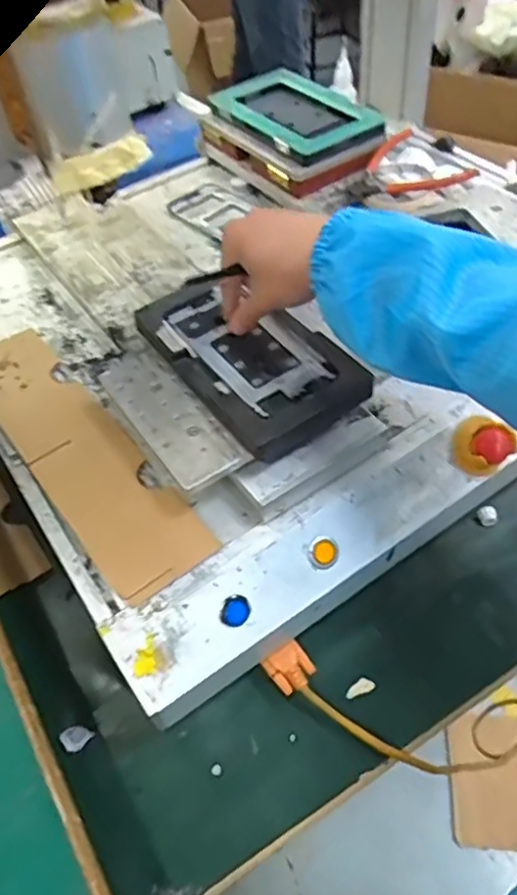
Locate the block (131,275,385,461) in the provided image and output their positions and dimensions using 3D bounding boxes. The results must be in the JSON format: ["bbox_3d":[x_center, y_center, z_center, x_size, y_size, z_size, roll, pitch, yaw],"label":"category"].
[{"bbox_3d":[-0.009,-0.078,0.516,0.108,0.025,0.190,-30,53,-19],"label":"block"}]

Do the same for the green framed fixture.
[{"bbox_3d":[0.038,-0.383,0.782,0.142,0.071,0.257,-30,53,-18],"label":"green framed fixture"}]

